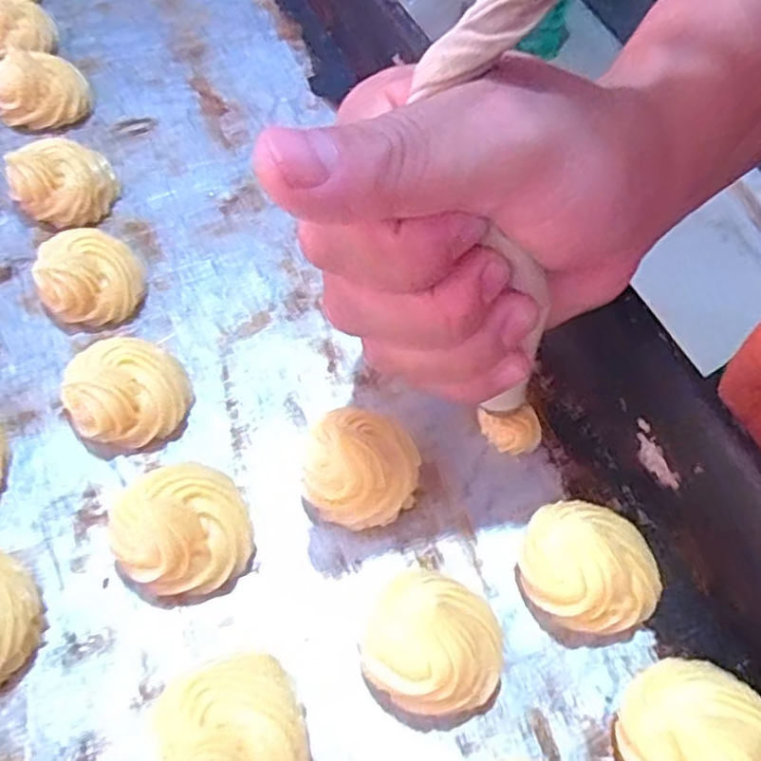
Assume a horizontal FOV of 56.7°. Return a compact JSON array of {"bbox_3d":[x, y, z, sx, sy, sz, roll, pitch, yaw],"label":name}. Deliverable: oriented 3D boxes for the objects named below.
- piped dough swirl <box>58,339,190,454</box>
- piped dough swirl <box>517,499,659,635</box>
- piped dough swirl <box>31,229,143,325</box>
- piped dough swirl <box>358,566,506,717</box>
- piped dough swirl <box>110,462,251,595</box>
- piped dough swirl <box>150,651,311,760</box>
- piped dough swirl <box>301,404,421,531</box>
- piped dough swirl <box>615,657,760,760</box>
[{"bbox_3d":[-0.085,0.003,0.239,0.038,0.022,0.034,-13,58,-10],"label":"piped dough swirl"},{"bbox_3d":[0.060,0.056,0.210,0.036,0.019,0.039,1,57,-1],"label":"piped dough swirl"},{"bbox_3d":[-0.109,-0.041,0.266,0.034,0.022,0.034,-6,57,-6],"label":"piped dough swirl"},{"bbox_3d":[0.015,0.072,0.195,0.038,0.023,0.037,1,57,-1],"label":"piped dough swirl"},{"bbox_3d":[-0.059,0.046,0.213,0.037,0.020,0.037,1,57,-1],"label":"piped dough swirl"},{"bbox_3d":[-0.038,0.091,0.180,0.035,0.025,0.038,1,57,-1],"label":"piped dough swirl"},{"bbox_3d":[-0.006,0.030,0.220,0.034,0.027,0.040,16,58,8],"label":"piped dough swirl"},{"bbox_3d":[0.082,0.094,0.183,0.037,0.025,0.041,3,57,0],"label":"piped dough swirl"}]

